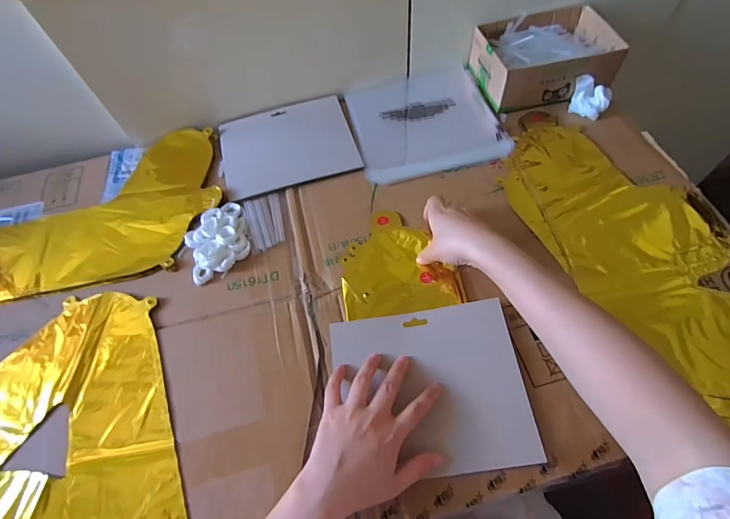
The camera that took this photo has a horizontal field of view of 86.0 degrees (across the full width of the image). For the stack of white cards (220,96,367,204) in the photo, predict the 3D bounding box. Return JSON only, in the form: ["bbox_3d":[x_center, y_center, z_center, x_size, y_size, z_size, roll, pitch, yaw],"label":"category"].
[{"bbox_3d":[-0.116,-0.171,0.584,0.190,0.010,0.166,-16,61,-5],"label":"stack of white cards"}]

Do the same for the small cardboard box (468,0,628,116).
[{"bbox_3d":[0.269,-0.301,0.589,0.187,0.064,0.141,-14,60,-4],"label":"small cardboard box"}]

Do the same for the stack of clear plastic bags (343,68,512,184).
[{"bbox_3d":[0.088,-0.215,0.601,0.209,0.019,0.220,-12,60,-3],"label":"stack of clear plastic bags"}]

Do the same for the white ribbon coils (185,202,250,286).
[{"bbox_3d":[-0.188,-0.026,0.498,0.074,0.020,0.100,-19,61,-7],"label":"white ribbon coils"}]

